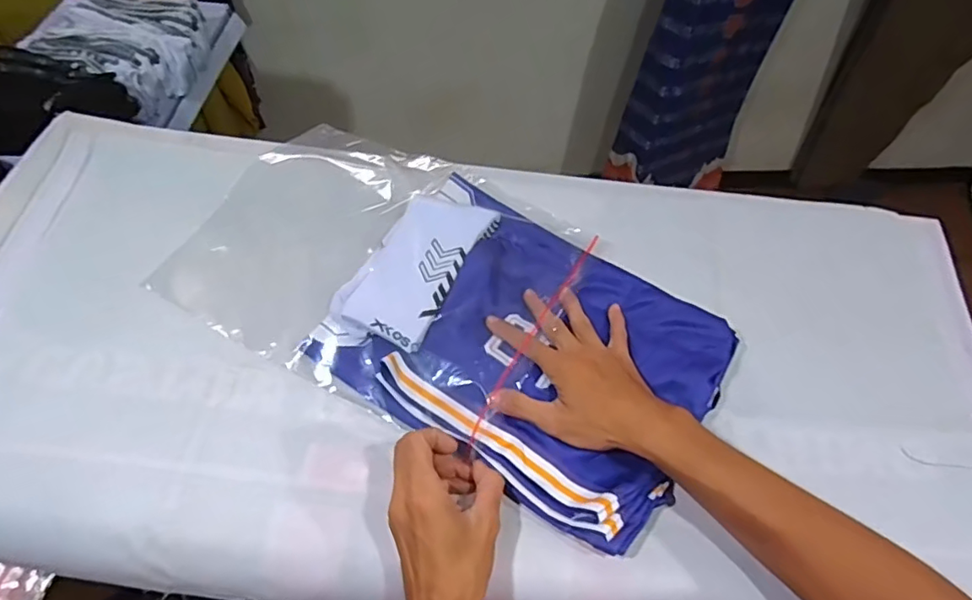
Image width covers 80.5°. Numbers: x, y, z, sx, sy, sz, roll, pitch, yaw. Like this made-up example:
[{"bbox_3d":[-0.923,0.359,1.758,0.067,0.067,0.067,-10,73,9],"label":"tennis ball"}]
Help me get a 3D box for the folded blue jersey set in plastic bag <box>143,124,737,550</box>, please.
[{"bbox_3d":[-0.043,-0.010,0.574,0.527,0.039,0.281,27,61,13],"label":"folded blue jersey set in plastic bag"}]

